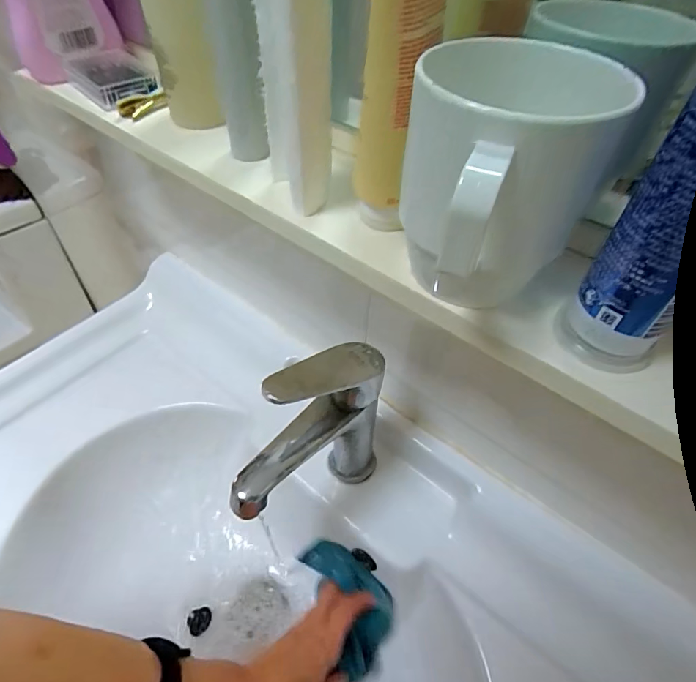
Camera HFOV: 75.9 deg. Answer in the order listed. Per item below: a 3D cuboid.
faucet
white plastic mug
[{"bbox_3d":[-0.030,0.098,0.401,0.155,0.207,0.050,-31,57,-26],"label":"faucet"},{"bbox_3d":[0.062,-0.062,0.198,0.076,0.095,0.113,12,49,8],"label":"white plastic mug"}]

